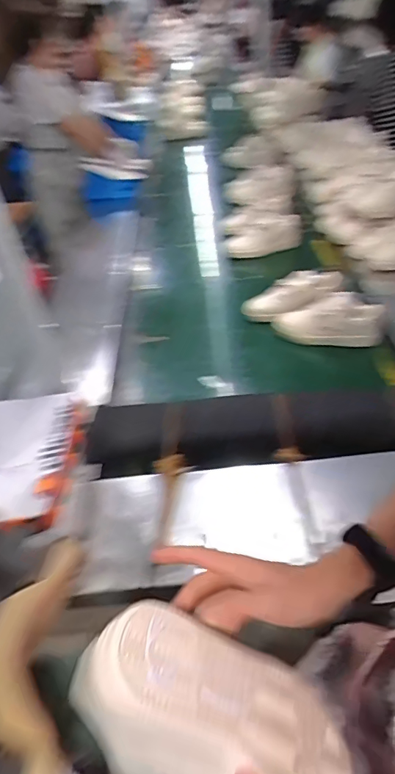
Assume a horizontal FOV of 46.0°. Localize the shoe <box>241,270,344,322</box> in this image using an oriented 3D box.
[{"bbox_3d":[0.261,-0.261,1.308,0.276,0.087,0.085,-21,39,12],"label":"shoe"}]

